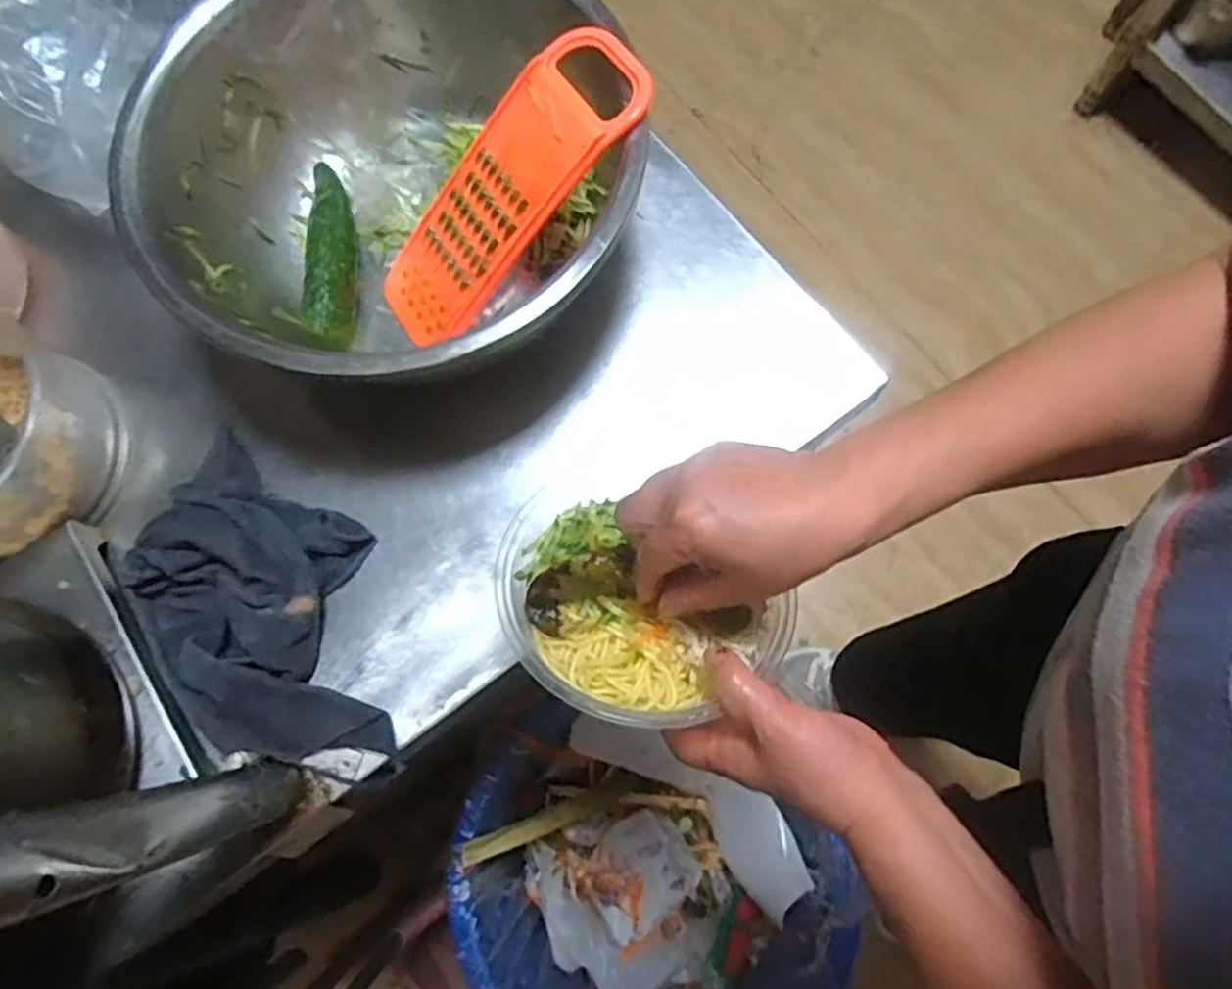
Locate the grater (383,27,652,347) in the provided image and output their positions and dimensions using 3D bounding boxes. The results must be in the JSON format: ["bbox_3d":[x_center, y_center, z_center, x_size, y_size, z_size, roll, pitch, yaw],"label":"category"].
[{"bbox_3d":[-0.078,-0.202,0.497,0.236,0.022,0.084,-43,74,24],"label":"grater"}]

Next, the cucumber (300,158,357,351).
[{"bbox_3d":[-0.214,-0.188,0.550,0.032,0.028,0.157,-8,77,2],"label":"cucumber"}]

